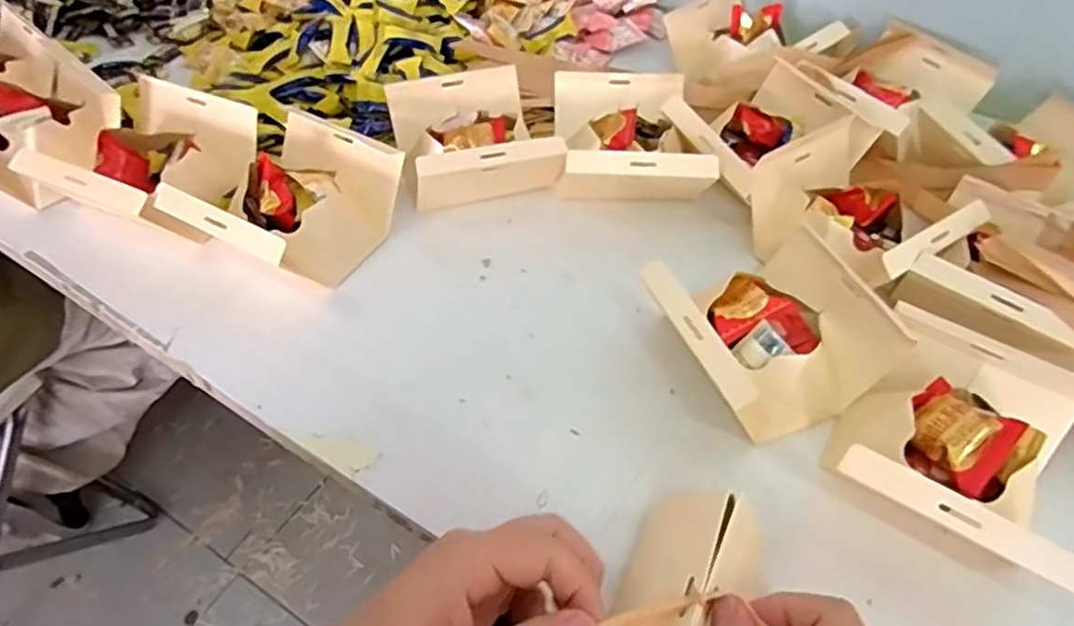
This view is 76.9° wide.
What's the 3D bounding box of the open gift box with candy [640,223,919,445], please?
[{"bbox_3d":[0.164,0.010,0.479,0.152,0.060,0.127,-16,53,-16],"label":"open gift box with candy"}]

